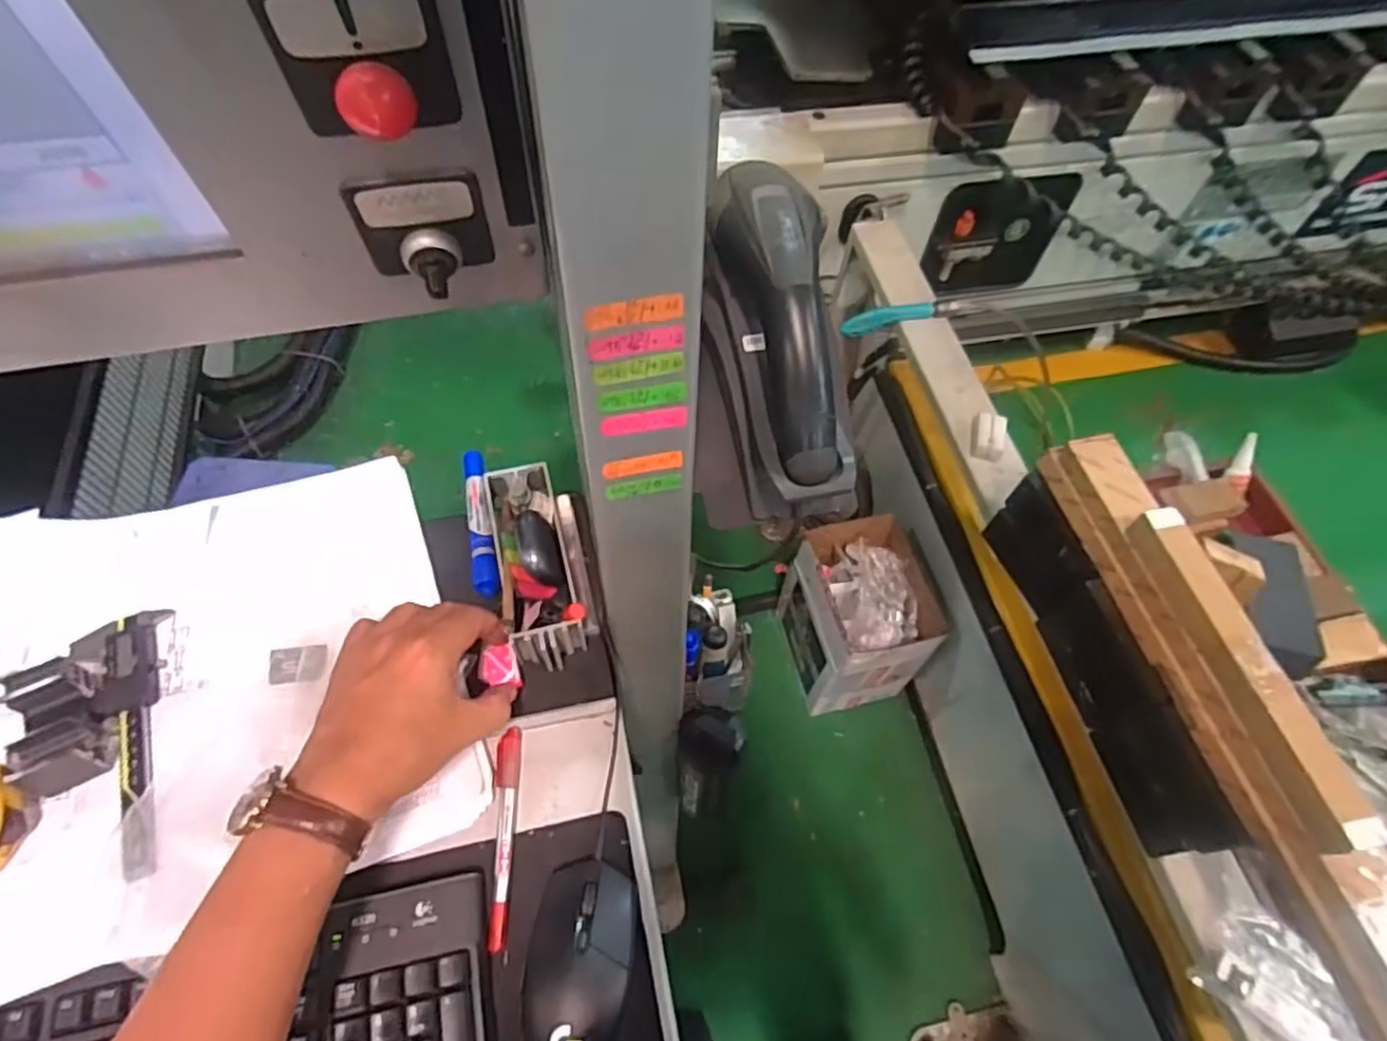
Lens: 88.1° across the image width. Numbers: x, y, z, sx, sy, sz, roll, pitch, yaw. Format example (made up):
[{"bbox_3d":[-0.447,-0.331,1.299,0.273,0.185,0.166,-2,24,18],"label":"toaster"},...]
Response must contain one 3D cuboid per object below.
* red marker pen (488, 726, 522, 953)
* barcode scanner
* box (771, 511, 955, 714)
[{"bbox_3d":[-0.123,0.201,0.464,0.015,0.008,0.131,-1,59,-4],"label":"red marker pen"},{"bbox_3d":[0.052,-0.097,0.423,0.078,0.092,0.198,-12,98,-10],"label":"barcode scanner"},{"bbox_3d":[0.331,0.200,1.504,0.221,0.334,0.298,-12,61,-10],"label":"box"}]

